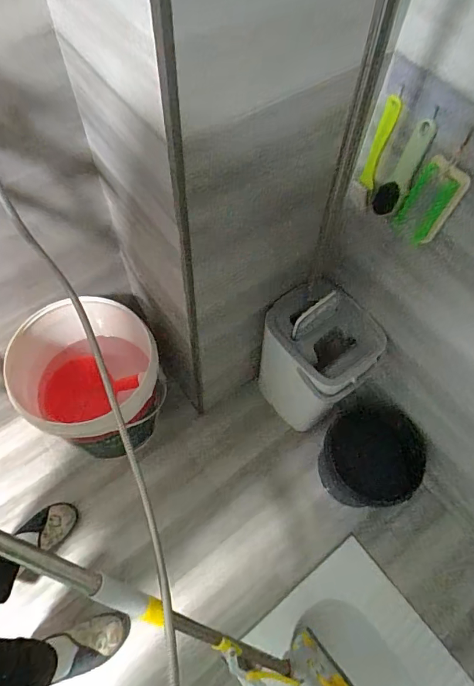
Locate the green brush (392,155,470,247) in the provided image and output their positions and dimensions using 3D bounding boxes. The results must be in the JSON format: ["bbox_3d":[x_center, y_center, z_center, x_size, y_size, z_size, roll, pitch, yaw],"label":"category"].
[{"bbox_3d":[0.300,-0.216,0.673,0.071,0.136,0.024,36,65,15],"label":"green brush"}]

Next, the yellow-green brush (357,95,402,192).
[{"bbox_3d":[0.228,-0.316,0.689,0.027,0.157,0.012,24,62,9],"label":"yellow-green brush"}]

